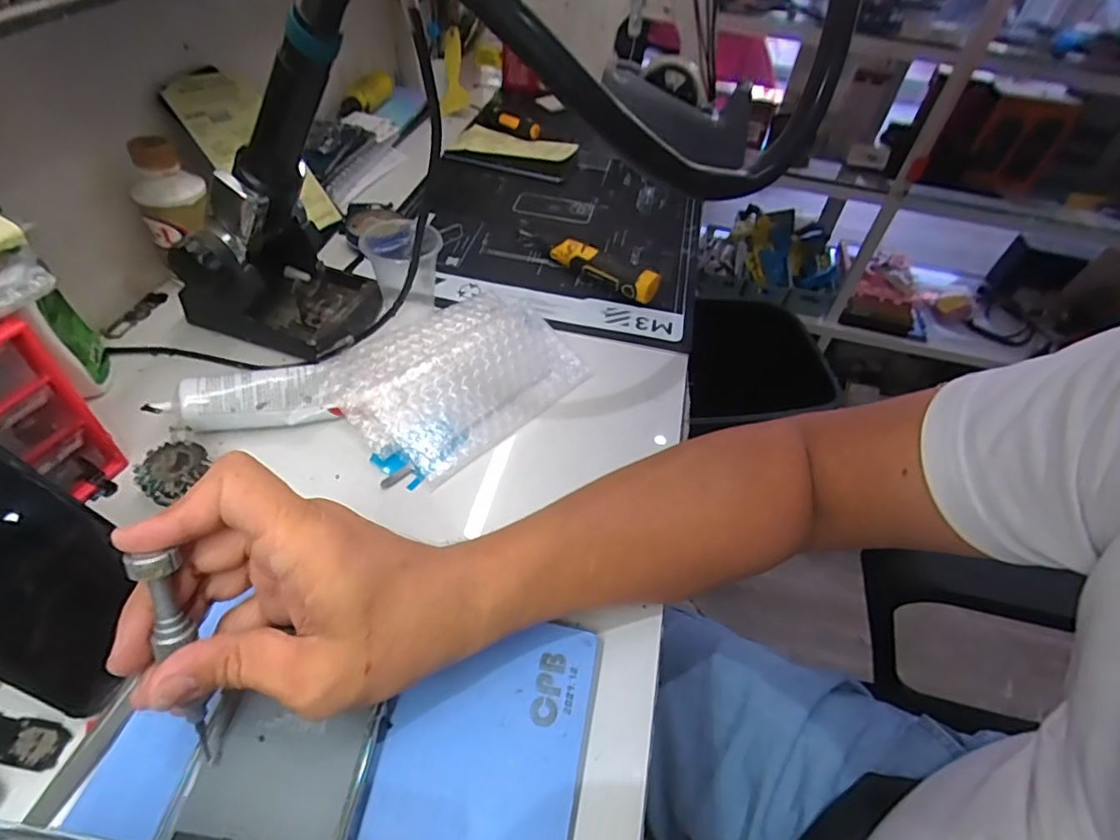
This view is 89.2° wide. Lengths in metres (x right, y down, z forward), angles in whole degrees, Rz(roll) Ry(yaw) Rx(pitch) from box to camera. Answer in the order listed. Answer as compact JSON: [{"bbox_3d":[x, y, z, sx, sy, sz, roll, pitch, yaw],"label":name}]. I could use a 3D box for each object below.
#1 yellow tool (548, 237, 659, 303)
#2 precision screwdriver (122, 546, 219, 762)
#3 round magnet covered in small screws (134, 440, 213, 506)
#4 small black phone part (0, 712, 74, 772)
[{"bbox_3d":[0.044,-0.150,0.561,0.028,0.031,0.115,-34,60,-31],"label":"yellow tool"},{"bbox_3d":[-0.160,0.102,0.238,0.014,0.112,0.012,6,27,0],"label":"precision screwdriver"},{"bbox_3d":[-0.251,0.036,0.372,0.041,0.022,0.041,3,48,-4],"label":"round magnet covered in small screws"},{"bbox_3d":[-0.276,0.153,0.276,0.070,0.004,0.020,11,48,3],"label":"small black phone part"}]

